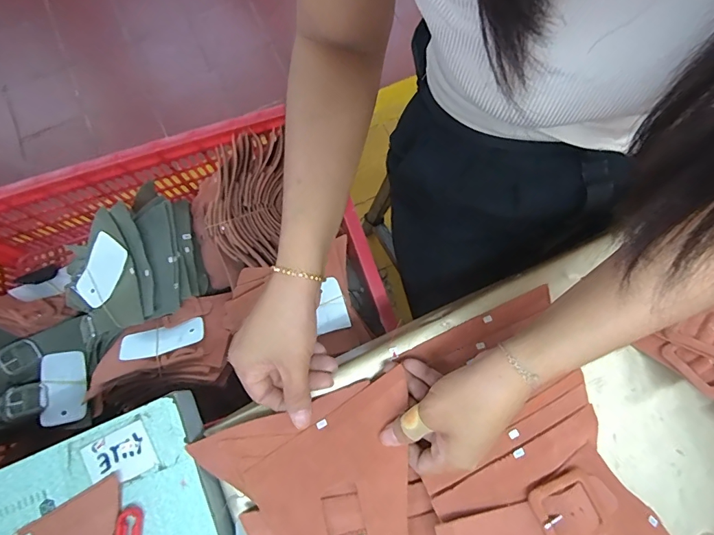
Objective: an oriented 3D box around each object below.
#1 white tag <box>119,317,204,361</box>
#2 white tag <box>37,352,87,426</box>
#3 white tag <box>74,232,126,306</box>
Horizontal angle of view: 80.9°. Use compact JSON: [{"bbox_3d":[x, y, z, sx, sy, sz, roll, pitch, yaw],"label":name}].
[{"bbox_3d":[-0.257,0.095,0.553,0.104,0.005,0.051,-14,41,-12],"label":"white tag"},{"bbox_3d":[-0.415,0.170,0.591,0.052,0.009,0.104,-5,57,-29],"label":"white tag"},{"bbox_3d":[-0.347,0.005,0.567,0.052,0.010,0.106,39,108,10],"label":"white tag"}]

